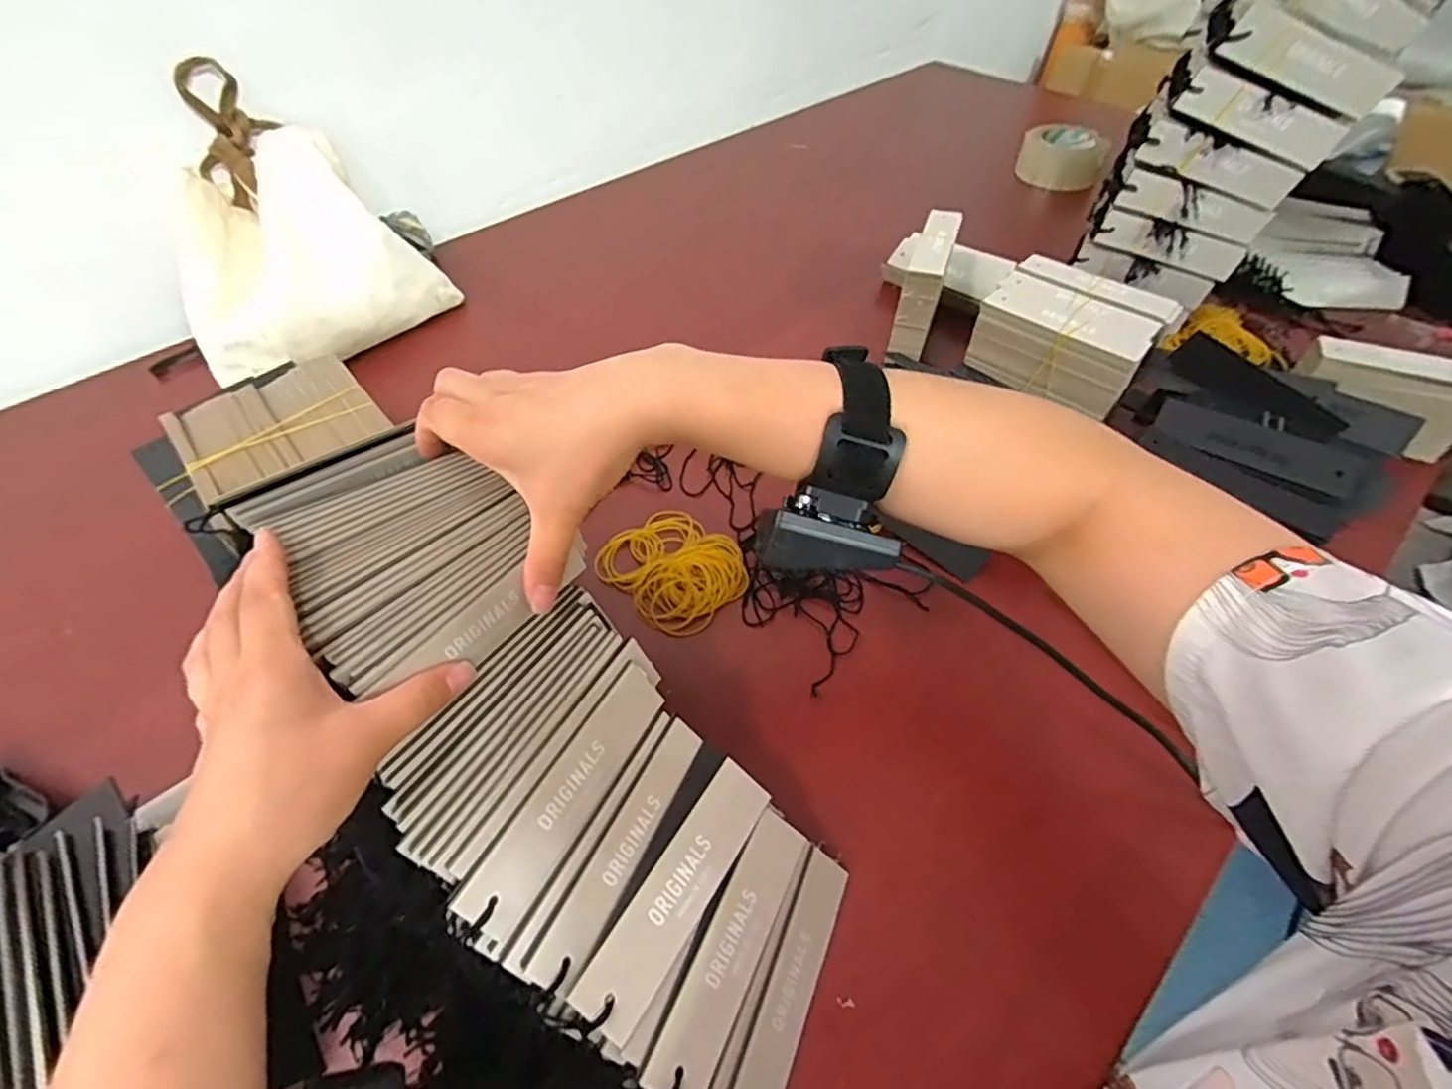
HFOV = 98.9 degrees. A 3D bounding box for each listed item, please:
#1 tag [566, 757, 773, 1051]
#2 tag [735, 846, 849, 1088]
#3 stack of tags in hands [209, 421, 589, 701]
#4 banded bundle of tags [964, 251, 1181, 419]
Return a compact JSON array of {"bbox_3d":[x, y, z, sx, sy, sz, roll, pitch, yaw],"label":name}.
[{"bbox_3d":[-0.021,0.165,0.299,0.033,0.004,0.125,43,56,-2],"label":"tag"},{"bbox_3d":[0.034,0.222,0.311,0.030,0.004,0.125,44,54,-21],"label":"tag"},{"bbox_3d":[-0.170,-0.002,0.332,0.115,0.027,0.154,-36,60,-25],"label":"stack of tags in hands"},{"bbox_3d":[0.305,-0.186,0.555,0.137,0.063,0.104,34,59,24],"label":"banded bundle of tags"}]

